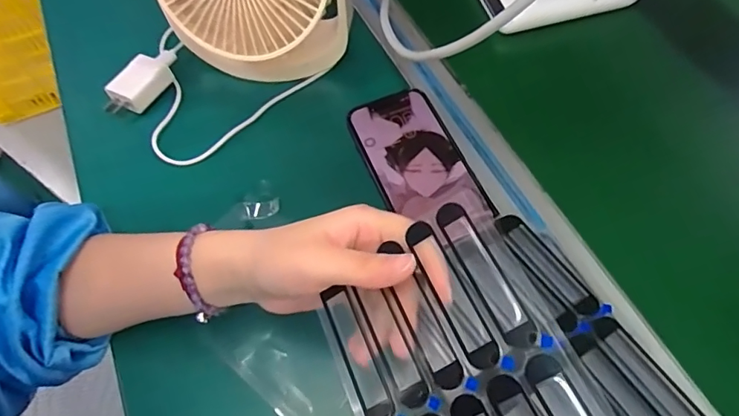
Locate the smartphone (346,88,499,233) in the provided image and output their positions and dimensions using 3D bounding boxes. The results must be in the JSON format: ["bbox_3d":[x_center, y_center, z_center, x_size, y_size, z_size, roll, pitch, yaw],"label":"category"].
[{"bbox_3d":[0.039,-0.038,0.406,0.074,0.008,0.142,-22,62,-8],"label":"smartphone"}]

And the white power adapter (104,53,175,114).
[{"bbox_3d":[-0.211,-0.111,0.452,0.034,0.023,0.062,29,67,18],"label":"white power adapter"}]

